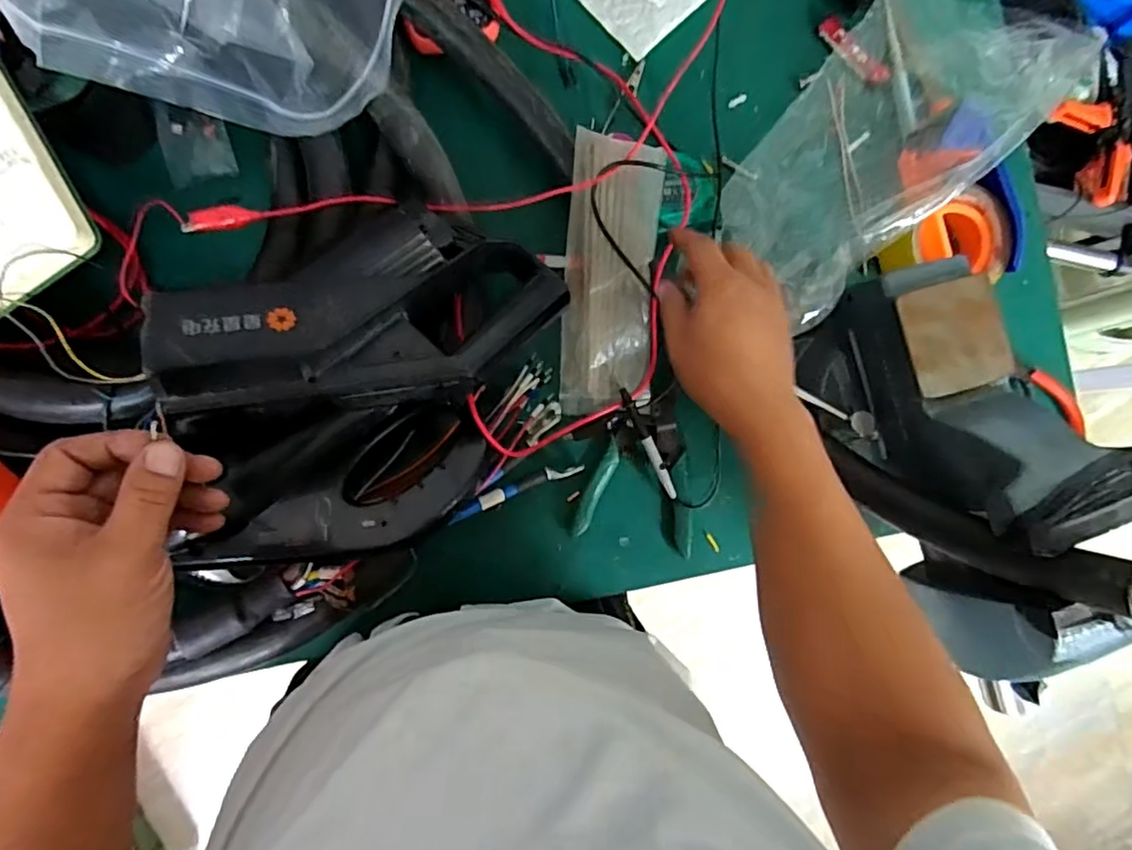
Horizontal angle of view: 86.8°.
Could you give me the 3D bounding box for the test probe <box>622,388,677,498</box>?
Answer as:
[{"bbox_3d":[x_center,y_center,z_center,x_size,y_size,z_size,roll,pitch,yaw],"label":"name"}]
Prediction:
[{"bbox_3d":[0.069,0.015,0.498,0.010,0.008,0.099,-26,91,-8],"label":"test probe"}]

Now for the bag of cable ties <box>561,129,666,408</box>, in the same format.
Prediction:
[{"bbox_3d":[0.036,-0.119,0.489,0.074,0.012,0.217,4,97,-7],"label":"bag of cable ties"}]

